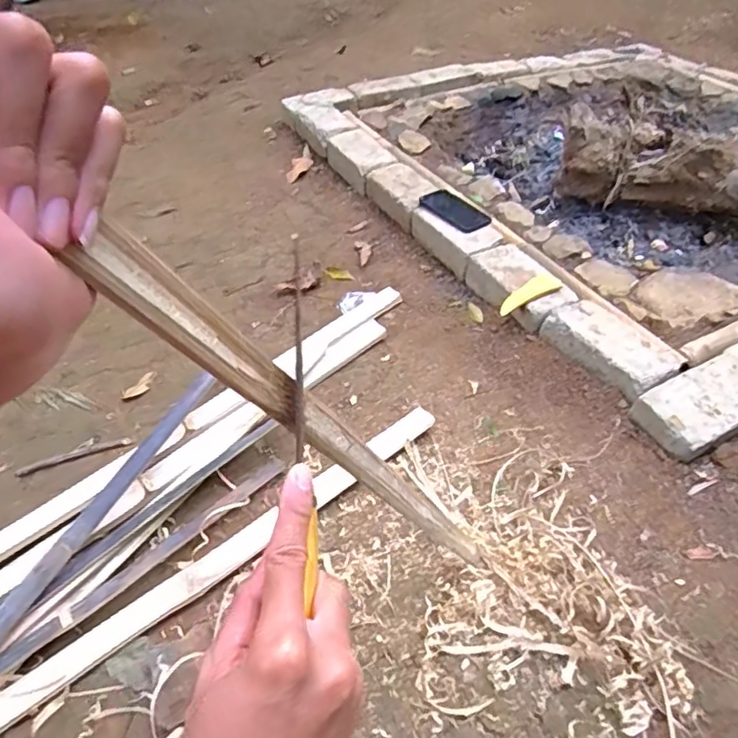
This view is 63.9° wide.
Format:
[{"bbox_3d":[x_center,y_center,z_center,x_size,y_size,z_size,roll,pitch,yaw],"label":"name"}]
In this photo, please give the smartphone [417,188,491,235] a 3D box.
[{"bbox_3d":[0.190,-0.344,1.287,0.099,0.011,0.170,-27,53,-29],"label":"smartphone"}]

